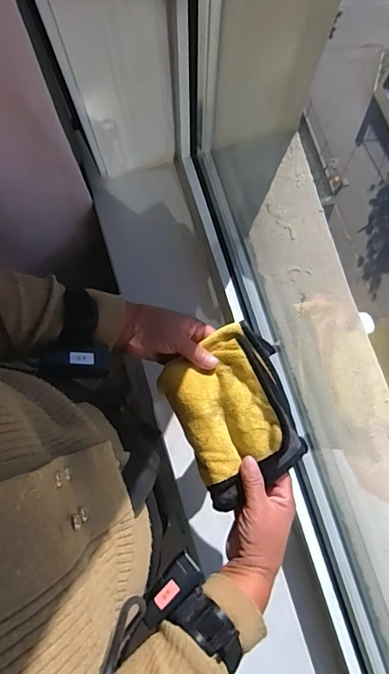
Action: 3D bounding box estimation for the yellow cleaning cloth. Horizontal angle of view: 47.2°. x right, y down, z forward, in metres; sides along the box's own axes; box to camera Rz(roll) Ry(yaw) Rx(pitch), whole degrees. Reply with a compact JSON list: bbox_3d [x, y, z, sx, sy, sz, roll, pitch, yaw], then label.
[{"bbox_3d":[0.043,0.079,0.497,0.130,0.036,0.161,-26,80,-5],"label":"yellow cleaning cloth"}]

